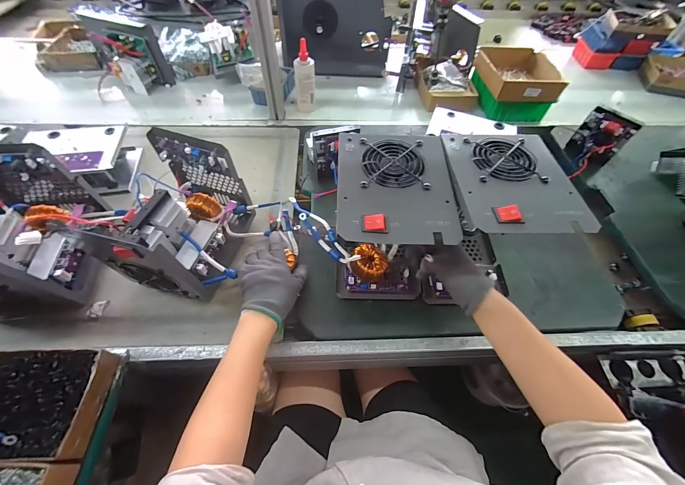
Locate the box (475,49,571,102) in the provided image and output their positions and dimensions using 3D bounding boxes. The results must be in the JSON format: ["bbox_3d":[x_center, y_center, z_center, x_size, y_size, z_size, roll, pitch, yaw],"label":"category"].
[{"bbox_3d":[0.489,-0.475,0.817,0.182,0.059,0.232,2,55,-1],"label":"box"}]

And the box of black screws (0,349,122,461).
[{"bbox_3d":[-0.426,0.219,0.397,0.174,0.057,0.129,-1,55,-3],"label":"box of black screws"}]

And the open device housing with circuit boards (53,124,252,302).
[{"bbox_3d":[-0.268,-0.036,0.509,0.168,0.191,0.240,6,55,2],"label":"open device housing with circuit boards"}]

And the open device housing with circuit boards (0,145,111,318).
[{"bbox_3d":[-0.532,-0.024,0.485,0.150,0.194,0.284,-7,56,-7],"label":"open device housing with circuit boards"}]

